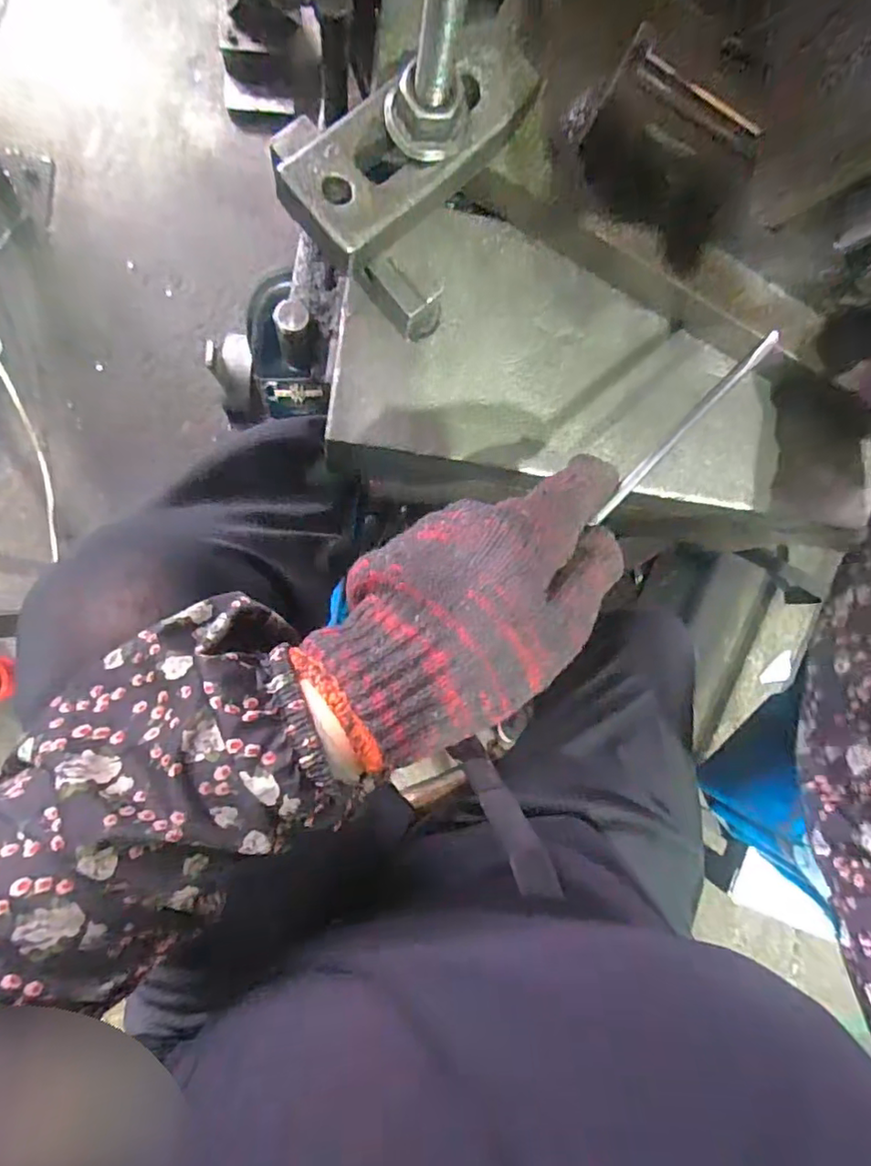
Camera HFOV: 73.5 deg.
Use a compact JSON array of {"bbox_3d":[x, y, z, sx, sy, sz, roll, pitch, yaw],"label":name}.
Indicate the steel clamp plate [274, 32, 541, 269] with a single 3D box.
[{"bbox_3d":[-0.009,-0.212,0.279,0.135,0.014,0.050,-41,95,-6],"label":"steel clamp plate"}]

